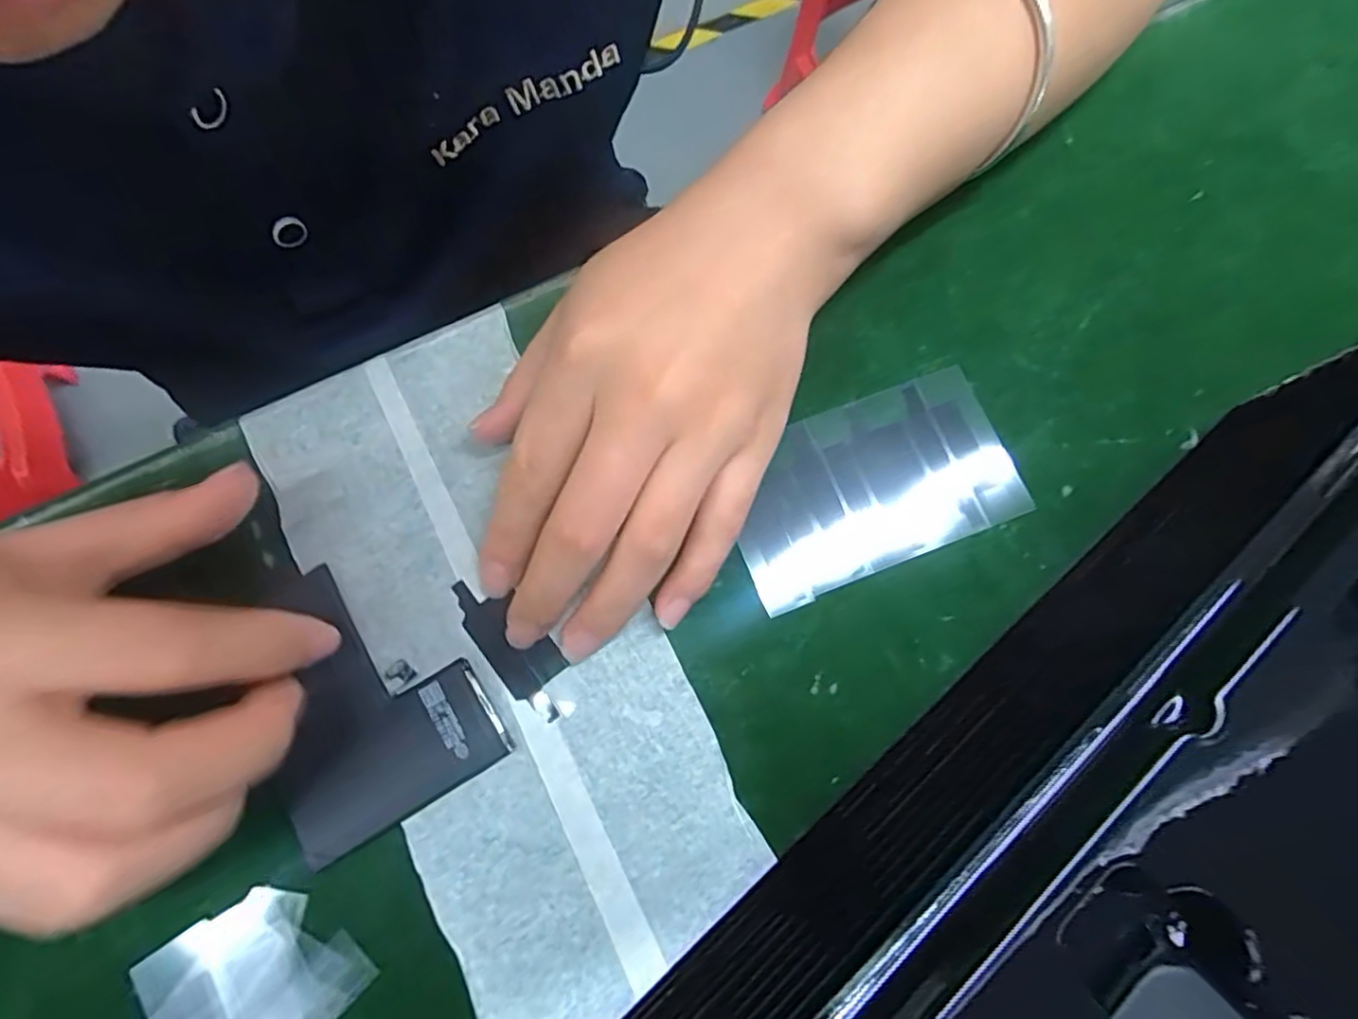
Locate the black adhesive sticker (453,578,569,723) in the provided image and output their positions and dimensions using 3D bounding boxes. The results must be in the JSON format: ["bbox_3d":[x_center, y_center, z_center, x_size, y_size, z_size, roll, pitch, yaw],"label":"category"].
[{"bbox_3d":[-0.051,0.041,0.198,0.018,0.004,0.050,-41,80,-11],"label":"black adhesive sticker"}]

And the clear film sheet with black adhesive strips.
[{"bbox_3d":[0.062,-0.009,0.211,0.092,0.004,0.055,-21,76,-7],"label":"clear film sheet with black adhesive strips"}]

